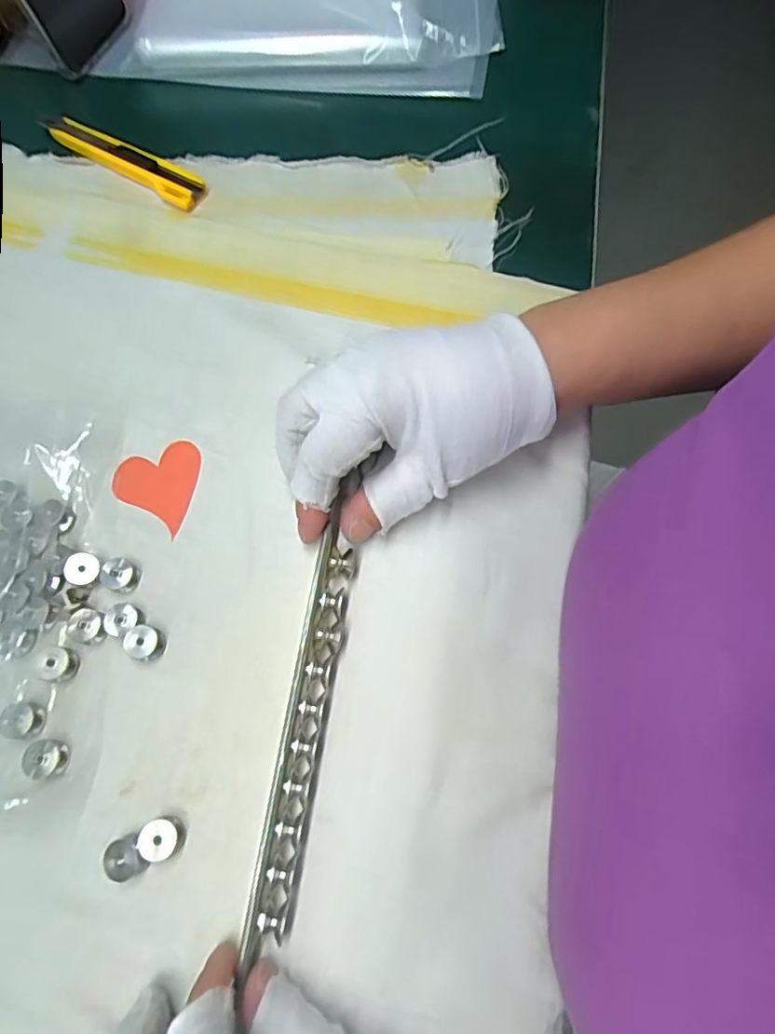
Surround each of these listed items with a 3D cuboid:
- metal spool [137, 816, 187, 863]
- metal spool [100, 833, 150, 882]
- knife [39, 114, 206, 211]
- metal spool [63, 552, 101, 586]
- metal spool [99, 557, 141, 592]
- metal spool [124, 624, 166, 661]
[{"bbox_3d":[-0.088,0.125,0.220,0.014,0.010,0.014,0,69,0],"label":"metal spool"},{"bbox_3d":[-0.101,0.132,0.218,0.013,0.010,0.014,0,69,0],"label":"metal spool"},{"bbox_3d":[-0.170,-0.226,0.357,0.125,0.010,0.023,29,72,11],"label":"knife"},{"bbox_3d":[-0.138,0.024,0.258,0.014,0.007,0.014,0,69,0],"label":"metal spool"},{"bbox_3d":[-0.123,0.026,0.259,0.014,0.008,0.015,0,69,0],"label":"metal spool"},{"bbox_3d":[-0.106,0.055,0.249,0.014,0.011,0.014,0,69,0],"label":"metal spool"}]

